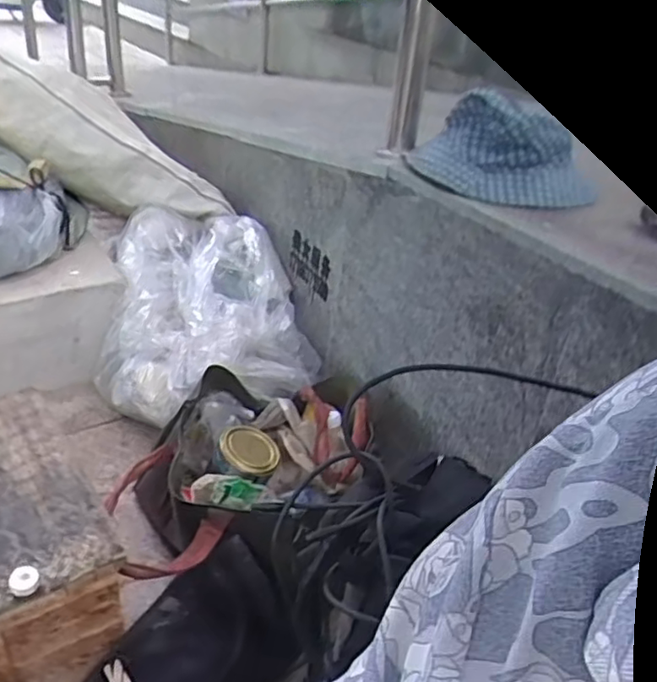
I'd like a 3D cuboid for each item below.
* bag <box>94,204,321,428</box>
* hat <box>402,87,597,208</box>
[{"bbox_3d":[-0.217,-0.053,1.207,0.393,0.293,0.256,5,32,-2],"label":"bag"},{"bbox_3d":[0.230,-0.246,0.827,0.226,0.121,0.081,15,33,14],"label":"hat"}]

